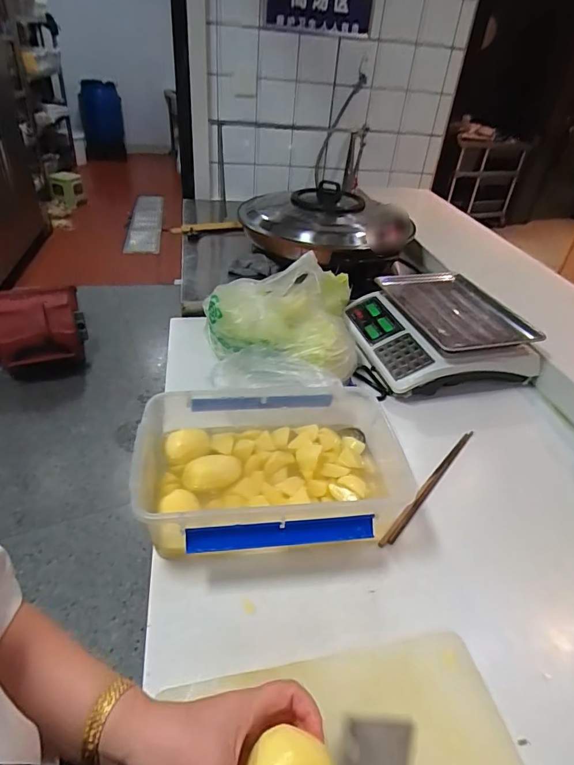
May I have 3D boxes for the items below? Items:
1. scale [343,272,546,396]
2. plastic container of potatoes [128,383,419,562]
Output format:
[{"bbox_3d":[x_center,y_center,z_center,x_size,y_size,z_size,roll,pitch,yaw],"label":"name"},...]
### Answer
[{"bbox_3d":[0.328,-0.122,1.036,0.352,0.120,0.352,-3,40,2],"label":"scale"},{"bbox_3d":[-0.016,0.118,0.667,0.382,0.125,0.280,-1,37,-10],"label":"plastic container of potatoes"}]

